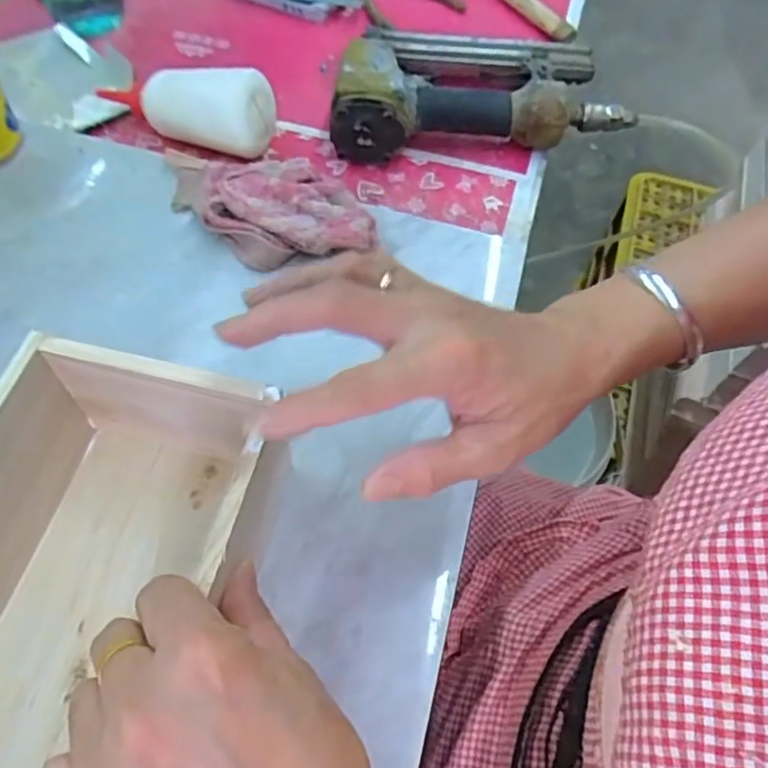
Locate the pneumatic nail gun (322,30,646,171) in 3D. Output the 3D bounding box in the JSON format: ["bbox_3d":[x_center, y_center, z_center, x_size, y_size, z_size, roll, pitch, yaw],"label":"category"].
[{"bbox_3d":[0.076,-0.261,0.537,0.246,0.067,0.133,-7,59,-4],"label":"pneumatic nail gun"}]

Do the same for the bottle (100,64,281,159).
[{"bbox_3d":[-0.167,-0.238,0.515,0.162,0.059,0.052,20,60,9],"label":"bottle"}]

